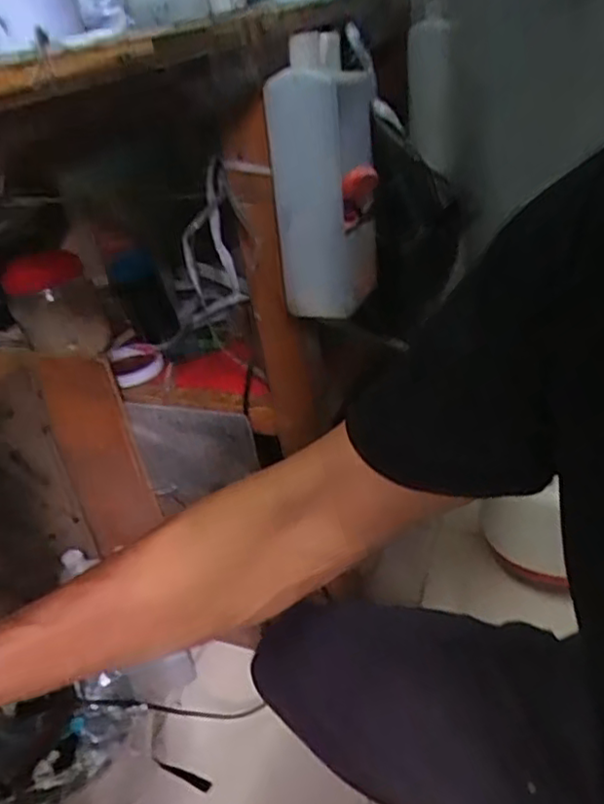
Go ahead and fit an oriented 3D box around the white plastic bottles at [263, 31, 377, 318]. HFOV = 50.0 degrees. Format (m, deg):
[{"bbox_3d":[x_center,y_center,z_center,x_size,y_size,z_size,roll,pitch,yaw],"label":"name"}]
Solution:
[{"bbox_3d":[0.021,-0.188,0.555,0.085,0.206,0.101,-4,33,8],"label":"white plastic bottles"}]

